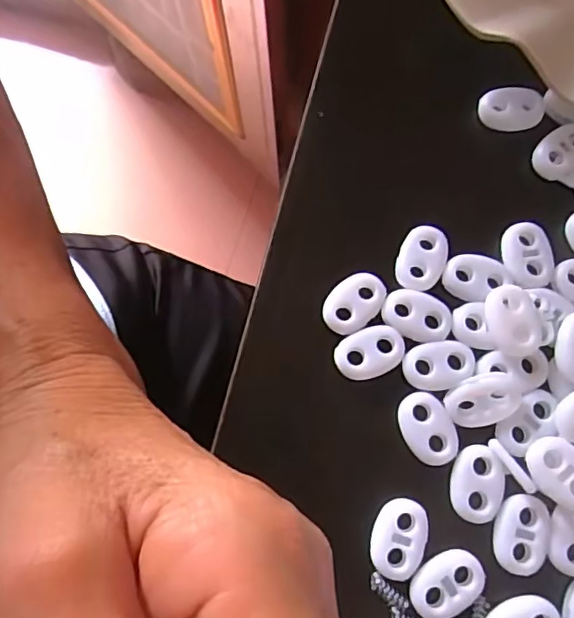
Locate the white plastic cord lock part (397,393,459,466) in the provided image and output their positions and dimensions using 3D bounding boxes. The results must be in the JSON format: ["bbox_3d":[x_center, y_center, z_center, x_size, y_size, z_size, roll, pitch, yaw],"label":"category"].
[{"bbox_3d":[0.044,0.037,0.179,0.015,0.004,0.022,-30,76,-6],"label":"white plastic cord lock part"}]

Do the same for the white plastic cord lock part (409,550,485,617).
[{"bbox_3d":[0.047,0.080,0.167,0.022,0.004,0.015,-32,77,-6],"label":"white plastic cord lock part"}]

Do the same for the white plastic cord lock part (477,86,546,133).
[{"bbox_3d":[0.080,-0.072,0.208,0.022,0.007,0.014,10,76,4],"label":"white plastic cord lock part"}]

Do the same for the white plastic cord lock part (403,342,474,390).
[{"bbox_3d":[0.048,0.018,0.183,0.022,0.004,0.015,-9,75,0],"label":"white plastic cord lock part"}]

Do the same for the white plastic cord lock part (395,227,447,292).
[{"bbox_3d":[0.045,-0.017,0.192,0.015,0.004,0.022,19,77,7],"label":"white plastic cord lock part"}]

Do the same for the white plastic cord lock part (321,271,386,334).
[{"bbox_3d":[0.022,-0.002,0.188,0.015,0.004,0.022,39,80,11],"label":"white plastic cord lock part"}]

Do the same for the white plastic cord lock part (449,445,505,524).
[{"bbox_3d":[0.058,0.053,0.174,0.015,0.004,0.022,10,76,5],"label":"white plastic cord lock part"}]

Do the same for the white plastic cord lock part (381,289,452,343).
[{"bbox_3d":[0.042,0.002,0.187,0.022,0.004,0.015,23,77,8],"label":"white plastic cord lock part"}]

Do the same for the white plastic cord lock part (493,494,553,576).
[{"bbox_3d":[0.070,0.067,0.171,0.016,0.004,0.023,10,76,4],"label":"white plastic cord lock part"}]

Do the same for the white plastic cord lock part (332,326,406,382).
[{"bbox_3d":[0.027,0.014,0.185,0.022,0.004,0.015,-24,76,-4],"label":"white plastic cord lock part"}]

